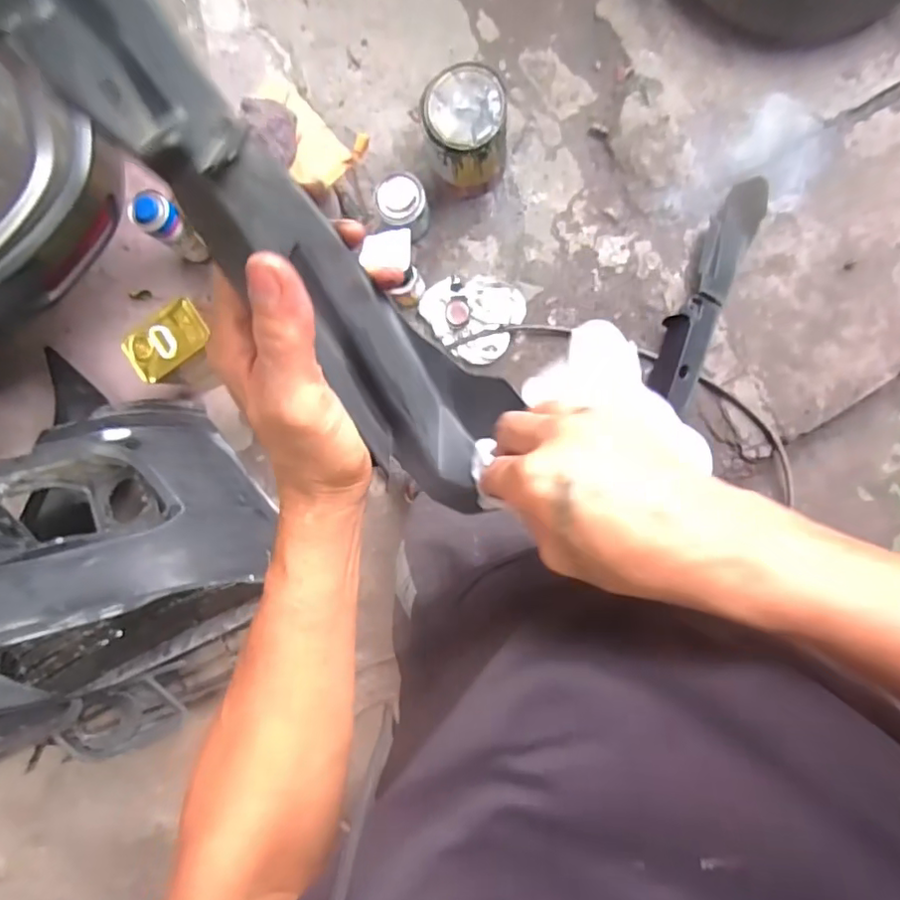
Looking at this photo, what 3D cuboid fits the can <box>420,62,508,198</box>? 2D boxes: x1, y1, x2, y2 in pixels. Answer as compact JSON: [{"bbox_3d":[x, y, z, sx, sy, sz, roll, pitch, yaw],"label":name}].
[{"bbox_3d":[0.032,-0.628,1.184,0.162,0.206,0.194,1,93,6],"label":"can"}]

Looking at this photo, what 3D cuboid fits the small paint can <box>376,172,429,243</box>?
[{"bbox_3d":[-0.096,-0.505,1.230,0.104,0.137,0.119,-9,92,6],"label":"small paint can"}]

